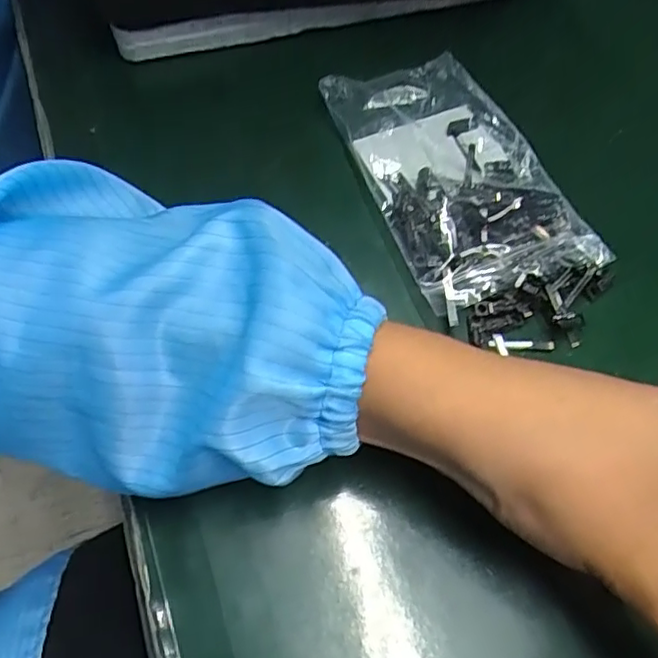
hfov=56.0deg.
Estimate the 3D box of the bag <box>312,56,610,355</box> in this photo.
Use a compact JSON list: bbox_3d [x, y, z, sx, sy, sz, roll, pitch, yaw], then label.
[{"bbox_3d":[0.065,-0.068,0.302,0.087,0.017,0.169,-20,65,-13],"label":"bag"}]

